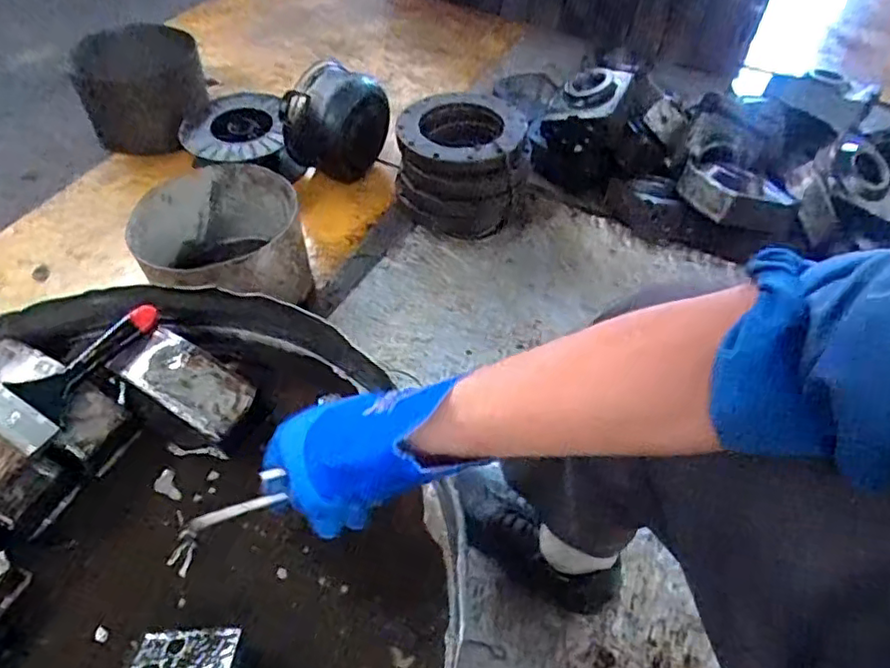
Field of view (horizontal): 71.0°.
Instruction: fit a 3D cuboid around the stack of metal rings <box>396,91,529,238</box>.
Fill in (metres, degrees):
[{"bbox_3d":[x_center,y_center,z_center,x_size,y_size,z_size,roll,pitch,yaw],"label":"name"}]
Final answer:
[{"bbox_3d":[0.036,-0.373,1.378,0.270,0.189,0.298,9,51,4],"label":"stack of metal rings"}]

